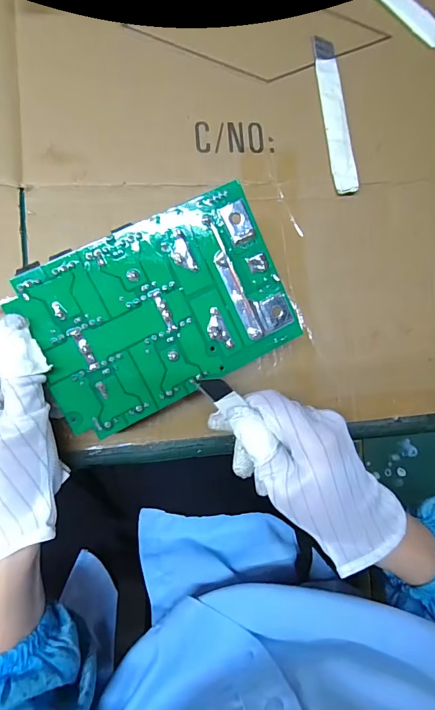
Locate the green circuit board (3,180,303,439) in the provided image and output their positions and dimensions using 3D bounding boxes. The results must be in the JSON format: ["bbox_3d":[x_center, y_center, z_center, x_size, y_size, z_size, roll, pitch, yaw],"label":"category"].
[{"bbox_3d":[-0.035,-0.028,0.253,0.160,0.020,0.108,-26,90,-9],"label":"green circuit board"}]

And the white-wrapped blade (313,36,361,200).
[{"bbox_3d":[0.099,-0.203,0.332,0.021,0.008,0.137,-7,87,-9],"label":"white-wrapped blade"}]

